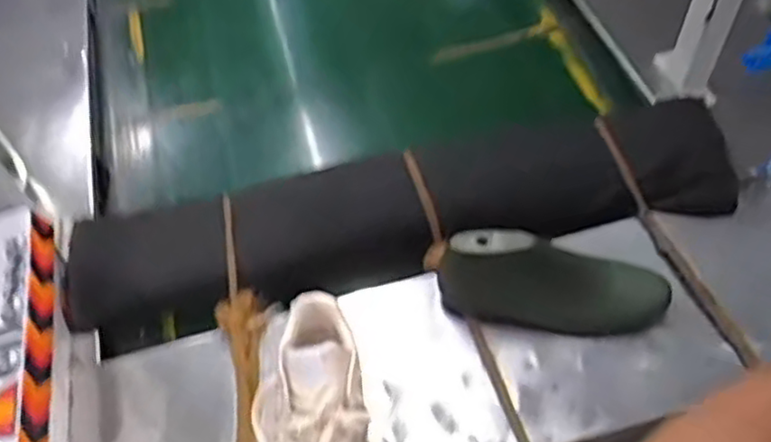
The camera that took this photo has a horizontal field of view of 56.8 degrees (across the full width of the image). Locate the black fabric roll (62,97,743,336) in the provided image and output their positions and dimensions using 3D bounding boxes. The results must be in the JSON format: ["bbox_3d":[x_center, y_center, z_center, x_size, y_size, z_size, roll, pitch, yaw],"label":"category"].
[{"bbox_3d":[0.023,-0.006,0.880,0.813,0.090,0.182,-9,52,-2],"label":"black fabric roll"}]

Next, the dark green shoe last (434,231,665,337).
[{"bbox_3d":[0.180,0.064,0.756,0.235,0.088,0.067,0,52,5],"label":"dark green shoe last"}]

